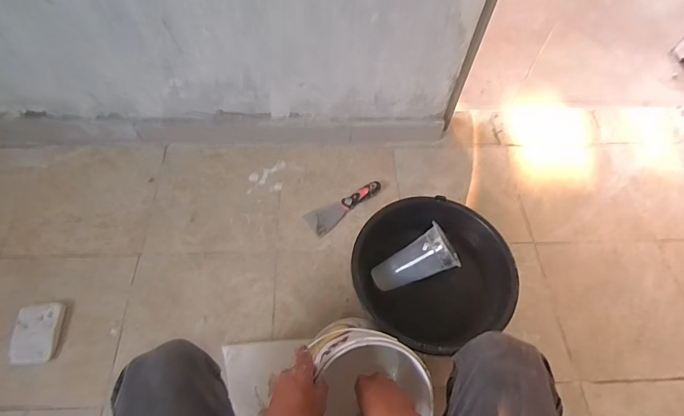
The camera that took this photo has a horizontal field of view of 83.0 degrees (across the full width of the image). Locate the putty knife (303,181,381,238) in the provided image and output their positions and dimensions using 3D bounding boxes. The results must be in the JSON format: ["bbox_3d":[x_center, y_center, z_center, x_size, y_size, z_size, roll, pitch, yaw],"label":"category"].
[{"bbox_3d":[0.007,-0.010,0.928,0.198,0.031,0.068,-32,65,-19],"label":"putty knife"}]

